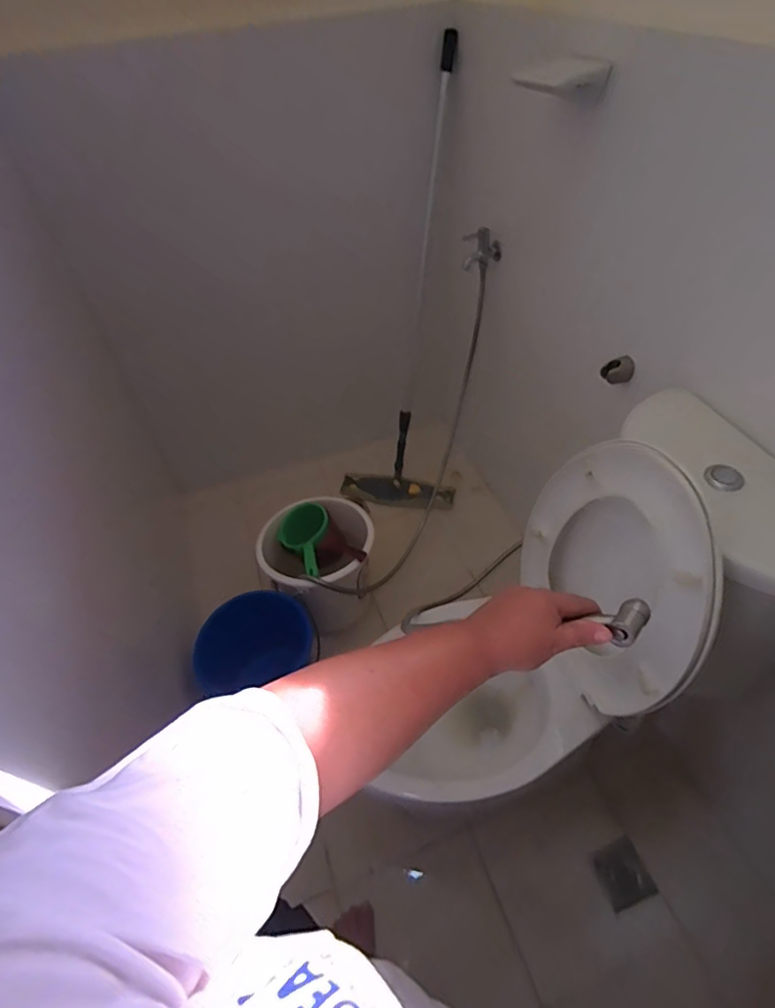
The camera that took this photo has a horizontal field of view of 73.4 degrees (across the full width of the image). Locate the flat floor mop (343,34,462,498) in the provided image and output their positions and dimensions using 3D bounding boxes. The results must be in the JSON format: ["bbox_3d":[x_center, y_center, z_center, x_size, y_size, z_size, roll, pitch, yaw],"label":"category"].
[{"bbox_3d":[0.125,-0.527,1.506,0.354,1.248,0.197,28,34,26],"label":"flat floor mop"}]

